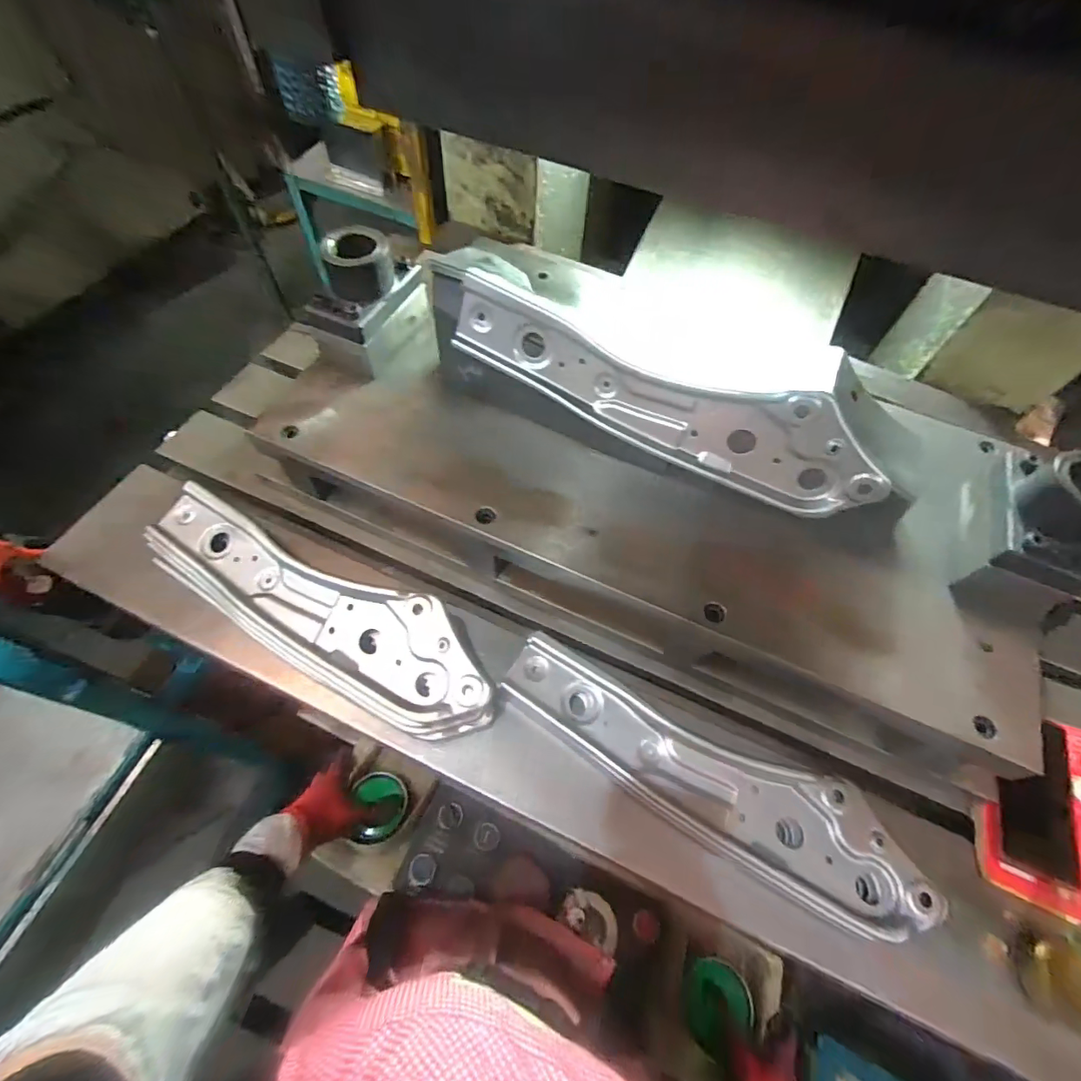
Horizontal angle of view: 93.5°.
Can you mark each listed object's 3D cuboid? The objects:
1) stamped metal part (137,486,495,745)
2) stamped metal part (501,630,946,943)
[{"bbox_3d":[-0.248,0.078,0.554,0.436,0.065,0.123,23,62,11],"label":"stamped metal part"},{"bbox_3d":[0.159,0.234,0.506,0.425,0.025,0.100,26,63,13],"label":"stamped metal part"}]

